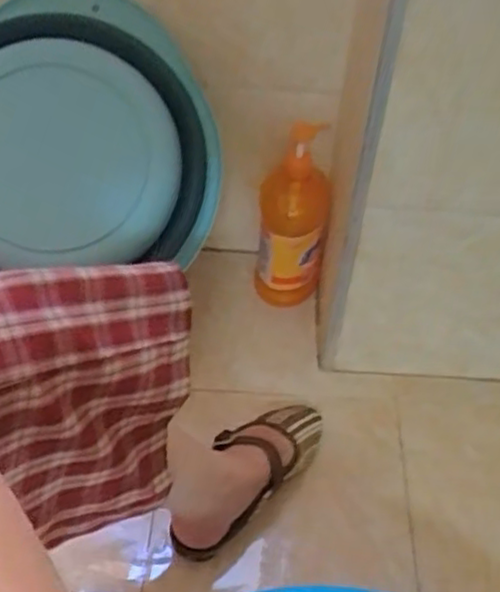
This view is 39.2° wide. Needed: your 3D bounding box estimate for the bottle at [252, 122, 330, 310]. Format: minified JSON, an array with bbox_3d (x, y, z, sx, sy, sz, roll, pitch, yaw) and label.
[{"bbox_3d":[0.058,-0.091,0.974,0.094,0.229,0.090,8,43,6],"label":"bottle"}]

